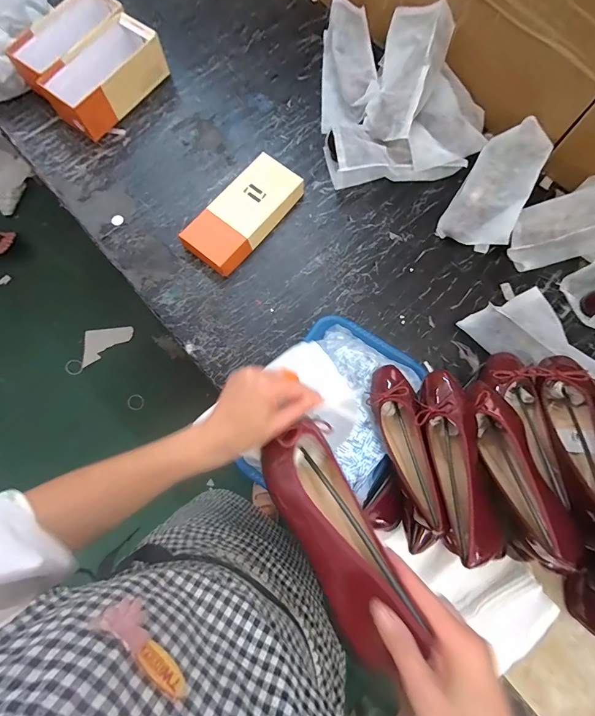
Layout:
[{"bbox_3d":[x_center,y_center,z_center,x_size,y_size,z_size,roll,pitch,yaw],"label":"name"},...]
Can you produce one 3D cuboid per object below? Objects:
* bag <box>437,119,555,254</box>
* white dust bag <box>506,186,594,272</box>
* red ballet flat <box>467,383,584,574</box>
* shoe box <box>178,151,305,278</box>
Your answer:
[{"bbox_3d":[0.438,-0.379,0.770,0.136,0.075,0.278,30,91,8],"label":"bag"},{"bbox_3d":[0.578,-0.270,0.699,0.271,0.101,0.111,-11,74,28],"label":"white dust bag"},{"bbox_3d":[0.302,0.148,0.494,0.072,0.063,0.254,-7,55,0],"label":"red ballet flat"},{"bbox_3d":[-0.121,-0.318,0.781,0.131,0.052,0.278,39,80,10],"label":"shoe box"}]

